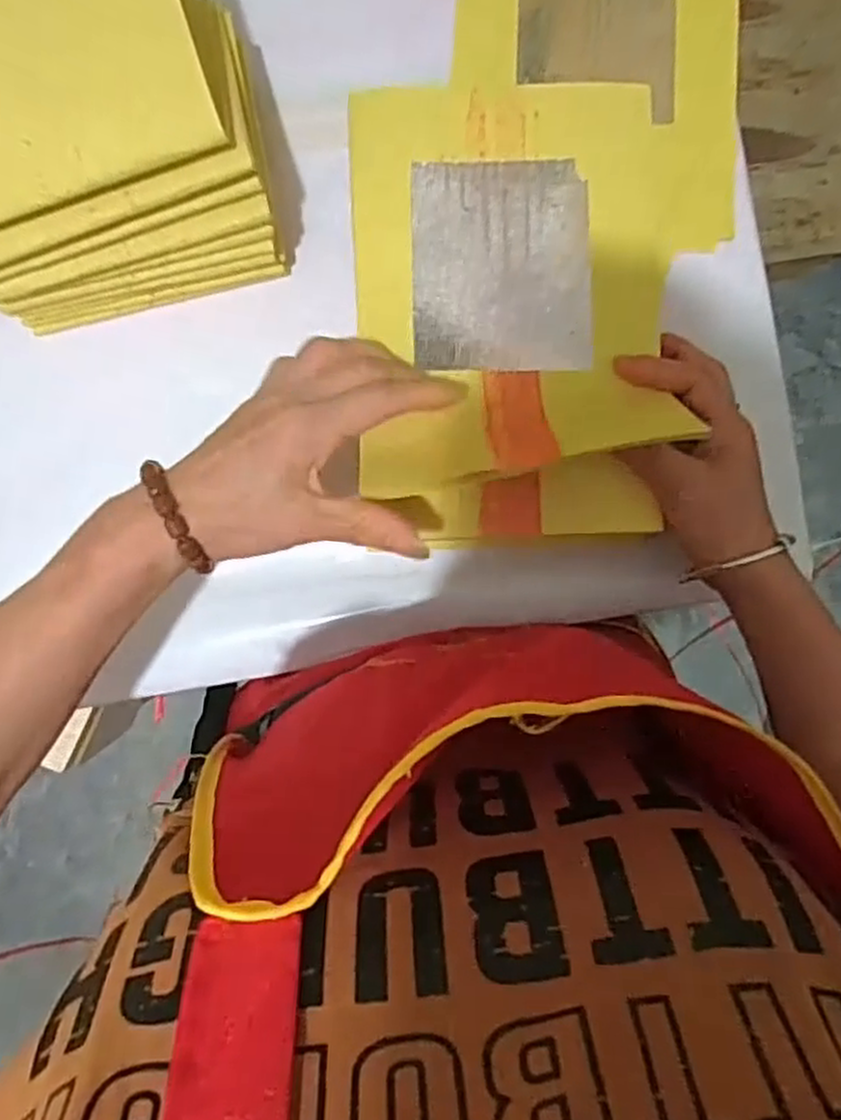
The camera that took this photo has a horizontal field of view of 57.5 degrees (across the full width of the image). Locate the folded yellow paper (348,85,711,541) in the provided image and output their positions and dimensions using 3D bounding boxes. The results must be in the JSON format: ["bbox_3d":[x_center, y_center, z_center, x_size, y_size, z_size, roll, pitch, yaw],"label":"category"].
[{"bbox_3d":[0.047,-0.125,0.376,0.155,0.054,0.225,-2,89,-1],"label":"folded yellow paper"}]

